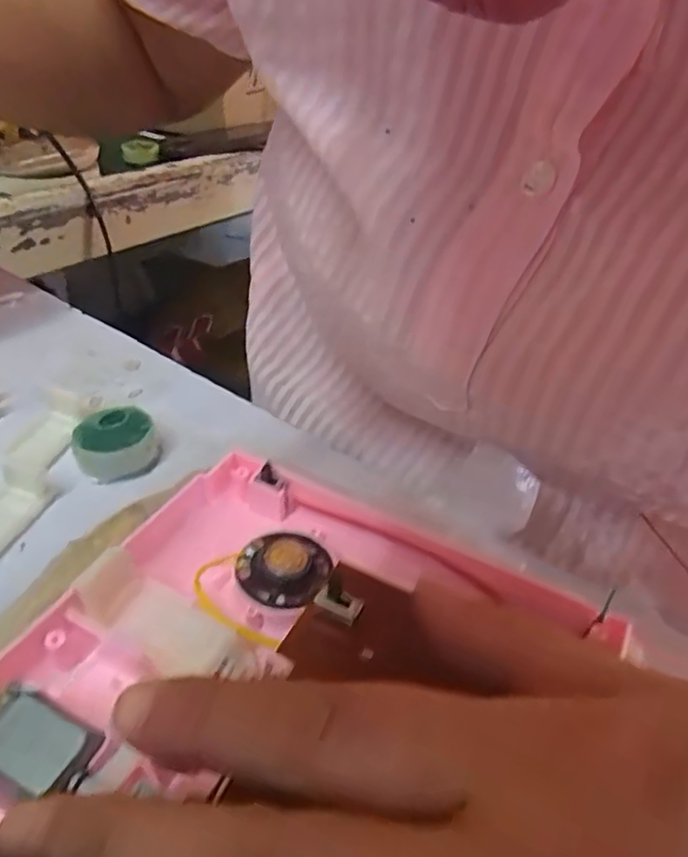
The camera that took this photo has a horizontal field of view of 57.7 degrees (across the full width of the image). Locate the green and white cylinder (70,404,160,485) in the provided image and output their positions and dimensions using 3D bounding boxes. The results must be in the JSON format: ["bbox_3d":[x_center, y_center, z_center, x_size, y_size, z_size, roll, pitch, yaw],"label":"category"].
[{"bbox_3d":[-0.096,0.006,0.261,0.030,0.016,0.028,-21,46,-32],"label":"green and white cylinder"}]

